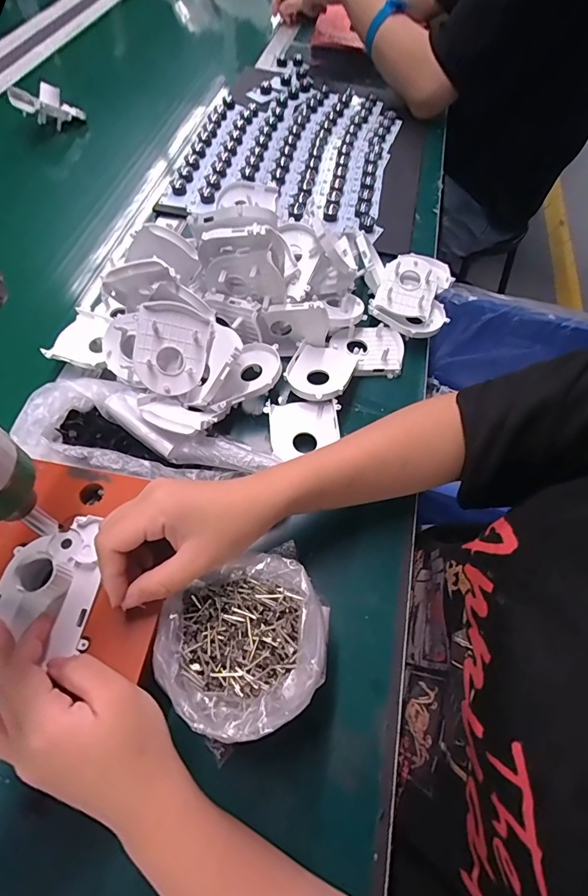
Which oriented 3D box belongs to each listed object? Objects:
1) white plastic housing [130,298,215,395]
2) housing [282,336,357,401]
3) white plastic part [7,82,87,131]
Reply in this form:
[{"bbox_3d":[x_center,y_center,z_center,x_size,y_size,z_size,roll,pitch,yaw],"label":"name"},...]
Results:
[{"bbox_3d":[-0.115,-0.092,0.397,0.065,0.013,0.079,12,93,-18],"label":"white plastic housing"},{"bbox_3d":[0.028,-0.082,0.445,0.067,0.026,0.084,19,62,7],"label":"housing"},{"bbox_3d":[-0.386,-0.536,0.661,0.102,0.049,0.038,-8,60,-26],"label":"white plastic part"}]

